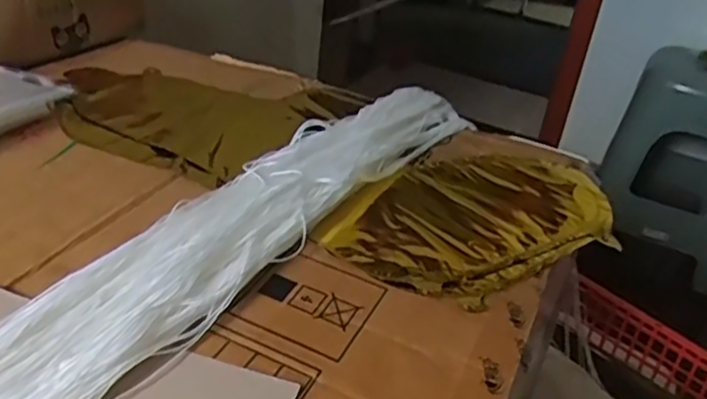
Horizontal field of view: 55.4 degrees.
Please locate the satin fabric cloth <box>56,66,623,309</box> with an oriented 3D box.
[{"bbox_3d":[-0.029,-0.049,0.512,0.416,0.013,0.220,22,34,24],"label":"satin fabric cloth"}]

